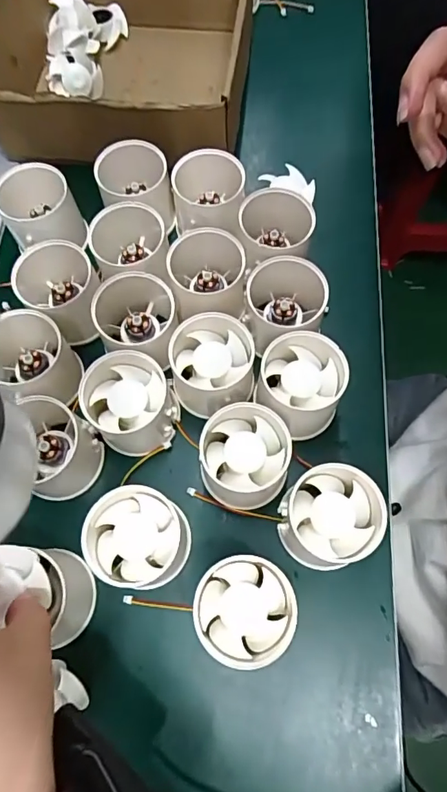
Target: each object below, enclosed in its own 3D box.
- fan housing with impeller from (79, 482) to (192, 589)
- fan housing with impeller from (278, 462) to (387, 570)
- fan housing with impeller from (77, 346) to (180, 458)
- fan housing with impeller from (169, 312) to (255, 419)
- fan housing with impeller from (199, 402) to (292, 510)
[{"bbox_3d":[-0.046,0.081,0.281,0.059,0.042,0.055,5,69,2],"label":"fan housing with impeller"},{"bbox_3d":[0.060,0.069,0.279,0.052,0.046,0.051,0,69,0],"label":"fan housing with impeller"},{"bbox_3d":[-0.058,0.006,0.306,0.056,0.048,0.050,-6,69,-2],"label":"fan housing with impeller"},{"bbox_3d":[-0.006,-0.018,0.313,0.050,0.048,0.049,5,69,2],"label":"fan housing with impeller"},{"bbox_3d":[0.012,0.037,0.298,0.052,0.037,0.056,-6,69,-2],"label":"fan housing with impeller"}]

